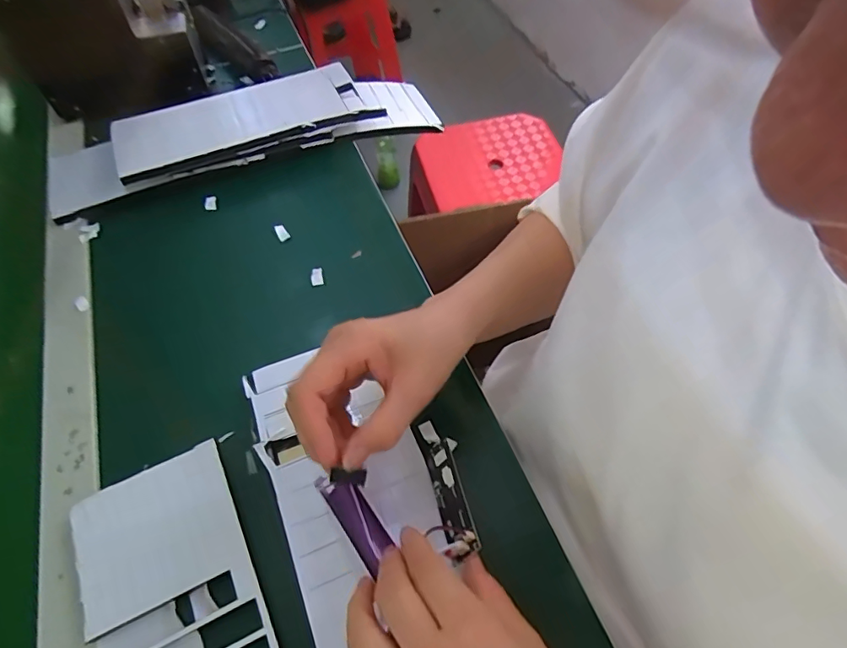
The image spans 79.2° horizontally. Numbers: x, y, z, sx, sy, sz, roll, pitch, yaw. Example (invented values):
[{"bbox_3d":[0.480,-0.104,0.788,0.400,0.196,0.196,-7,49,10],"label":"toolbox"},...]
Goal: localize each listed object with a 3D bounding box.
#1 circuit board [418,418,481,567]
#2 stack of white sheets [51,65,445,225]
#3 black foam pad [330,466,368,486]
[{"bbox_3d":[0.016,0.107,0.356,0.021,0.018,0.120,-12,30,-5],"label":"circuit board"},{"bbox_3d":[-0.207,-0.227,0.609,0.449,0.051,0.112,-19,57,-10],"label":"stack of white sheets"},{"bbox_3d":[-0.044,0.089,0.299,0.021,0.006,0.008,10,53,-22],"label":"black foam pad"}]

